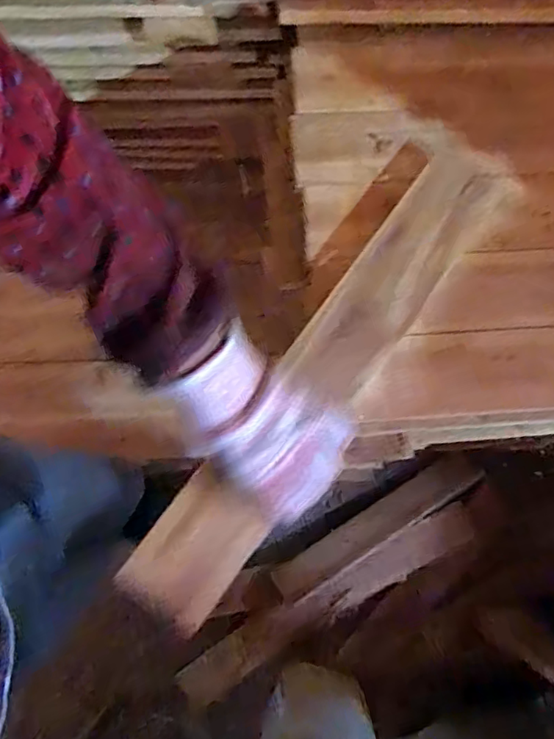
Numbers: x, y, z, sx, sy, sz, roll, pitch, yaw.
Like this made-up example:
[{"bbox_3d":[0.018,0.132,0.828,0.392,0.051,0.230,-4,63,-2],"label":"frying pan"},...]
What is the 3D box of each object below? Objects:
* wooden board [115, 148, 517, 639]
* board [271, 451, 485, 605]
[{"bbox_3d":[0.055,-0.009,0.534,0.082,0.022,0.525,36,77,7],"label":"wooden board"},{"bbox_3d":[0.224,0.347,1.277,0.504,0.049,0.083,-31,79,-8],"label":"board"}]

